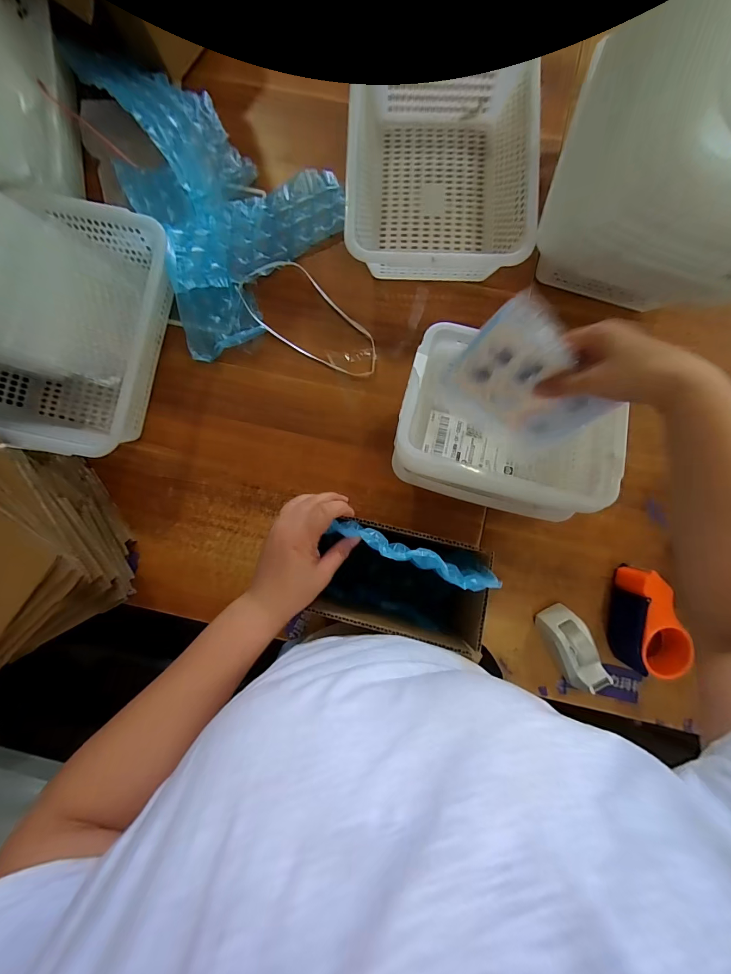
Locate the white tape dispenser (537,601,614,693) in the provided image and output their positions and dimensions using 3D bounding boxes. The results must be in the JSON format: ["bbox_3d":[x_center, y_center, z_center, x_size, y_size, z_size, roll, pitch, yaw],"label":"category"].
[{"bbox_3d":[0.307,0.239,0.528,0.055,0.067,0.113,-26,87,0],"label":"white tape dispenser"}]

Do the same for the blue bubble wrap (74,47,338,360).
[{"bbox_3d":[-0.220,-0.499,0.567,0.319,0.079,0.509,-21,87,0],"label":"blue bubble wrap"}]

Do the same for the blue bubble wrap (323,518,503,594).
[{"bbox_3d":[0.047,0.069,0.363,0.170,0.030,0.020,20,88,9],"label":"blue bubble wrap"}]

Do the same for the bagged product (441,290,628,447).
[{"bbox_3d":[0.166,-0.103,0.366,0.149,0.124,0.014,33,57,-9],"label":"bagged product"}]

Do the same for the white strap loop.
[{"bbox_3d":[-0.091,-0.267,0.585,0.116,0.019,0.255,-44,88,-1],"label":"white strap loop"}]

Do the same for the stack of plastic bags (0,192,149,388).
[{"bbox_3d":[-0.461,-0.267,0.520,0.215,0.034,0.211,13,94,-34],"label":"stack of plastic bags"}]

